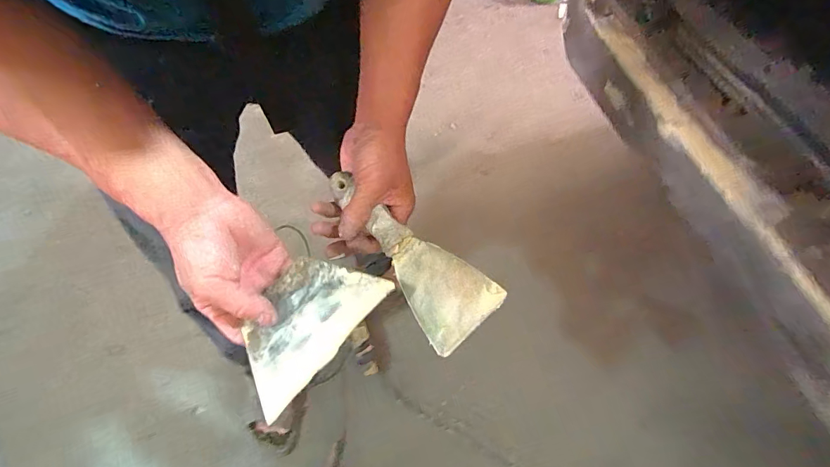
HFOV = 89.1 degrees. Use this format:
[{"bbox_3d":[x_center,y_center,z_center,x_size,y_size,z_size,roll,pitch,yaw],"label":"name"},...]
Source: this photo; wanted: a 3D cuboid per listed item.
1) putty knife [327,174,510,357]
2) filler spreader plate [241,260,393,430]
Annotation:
[{"bbox_3d":[-0.010,0.013,0.389,0.071,0.020,0.193,-44,69,2],"label":"putty knife"},{"bbox_3d":[-0.093,0.071,0.349,0.080,0.004,0.130,38,75,18],"label":"filler spreader plate"}]

